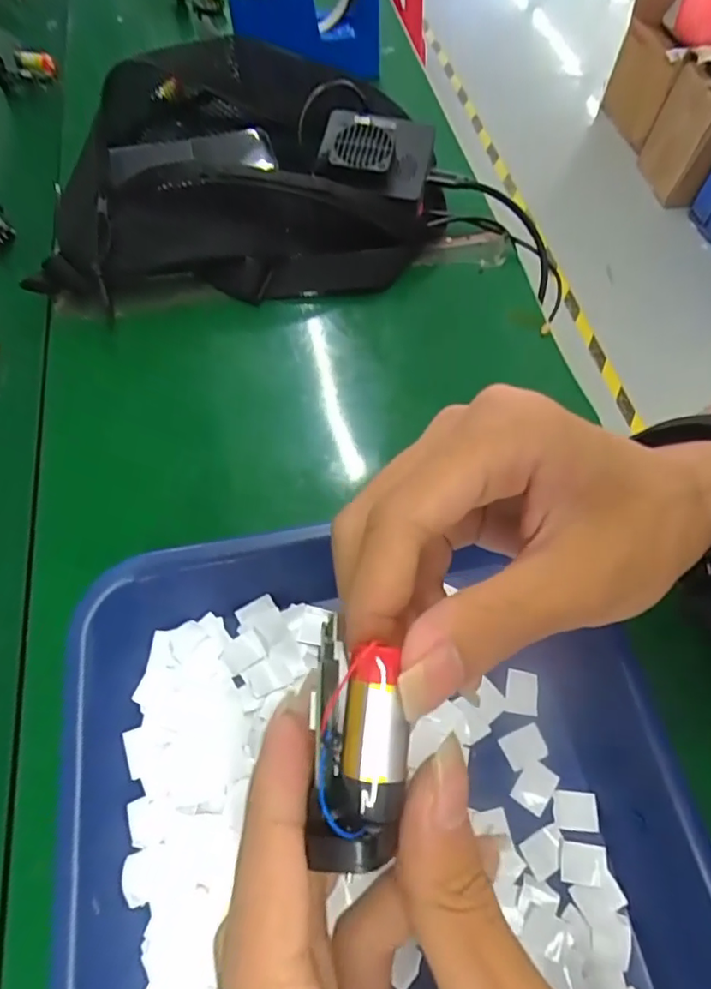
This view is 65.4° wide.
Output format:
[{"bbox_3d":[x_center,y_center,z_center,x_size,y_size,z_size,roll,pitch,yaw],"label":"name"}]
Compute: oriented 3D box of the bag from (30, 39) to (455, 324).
[{"bbox_3d":[-0.084,-0.225,0.393,0.286,0.088,0.158,-7,64,-7],"label":"bag"}]

